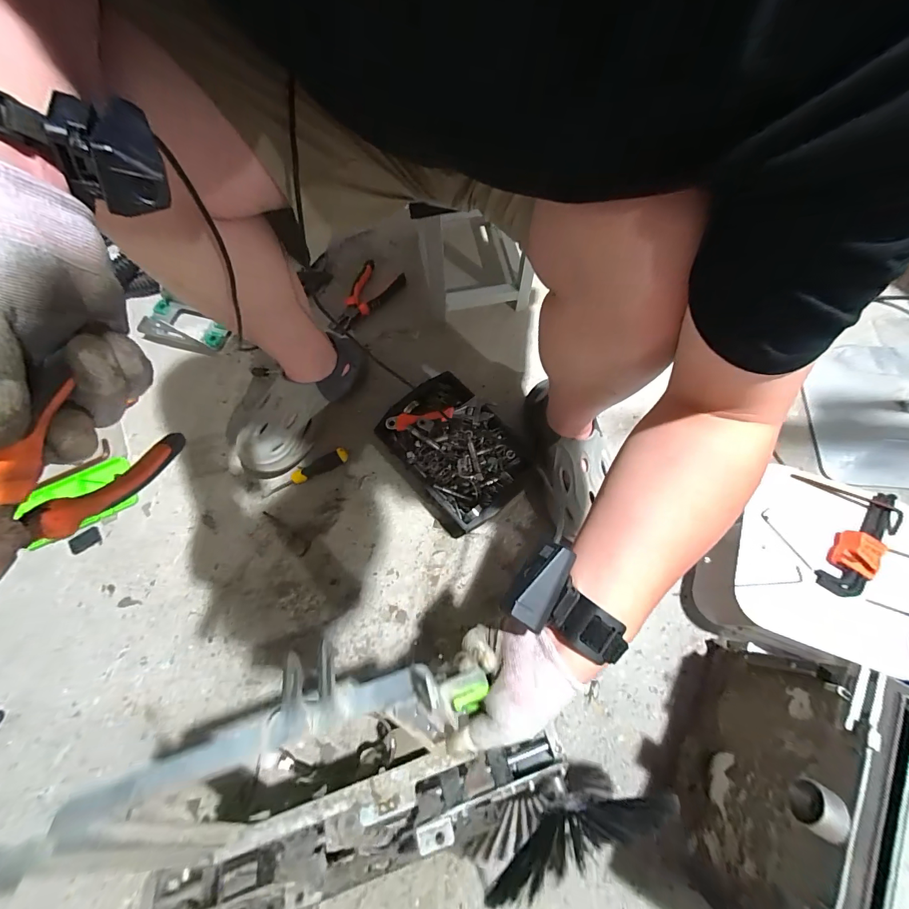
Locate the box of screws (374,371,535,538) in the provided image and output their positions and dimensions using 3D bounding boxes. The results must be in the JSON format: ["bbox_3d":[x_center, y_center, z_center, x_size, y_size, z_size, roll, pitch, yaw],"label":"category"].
[{"bbox_3d":[0.005,-0.009,0.696,0.199,0.089,0.253,-38,73,-13],"label":"box of screws"}]

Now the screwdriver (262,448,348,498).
[{"bbox_3d":[-0.273,0.031,0.720,0.163,0.030,0.036,-26,71,-9],"label":"screwdriver"}]

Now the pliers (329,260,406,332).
[{"bbox_3d":[-0.189,-0.337,0.854,0.100,0.025,0.207,21,71,9],"label":"pliers"}]

